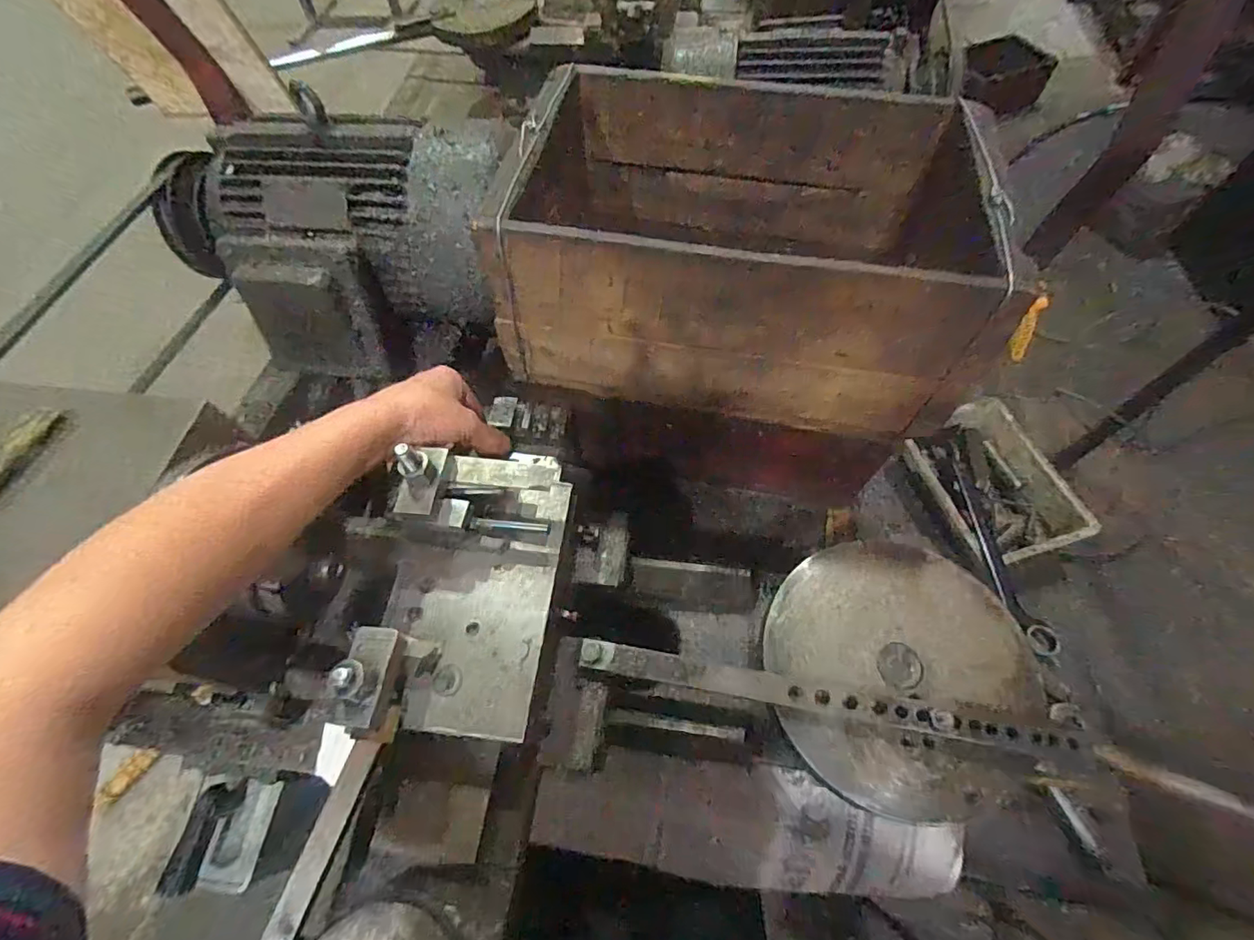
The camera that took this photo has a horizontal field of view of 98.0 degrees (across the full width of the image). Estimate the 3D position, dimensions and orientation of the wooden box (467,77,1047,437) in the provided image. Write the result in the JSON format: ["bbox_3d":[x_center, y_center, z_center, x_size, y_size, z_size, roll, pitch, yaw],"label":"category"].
[{"bbox_3d":[0.086,-0.194,0.461,0.360,0.145,0.253,8,61,7],"label":"wooden box"}]

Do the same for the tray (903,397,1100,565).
[{"bbox_3d":[0.384,0.016,0.591,0.126,0.050,0.174,-15,61,-6],"label":"tray"}]

